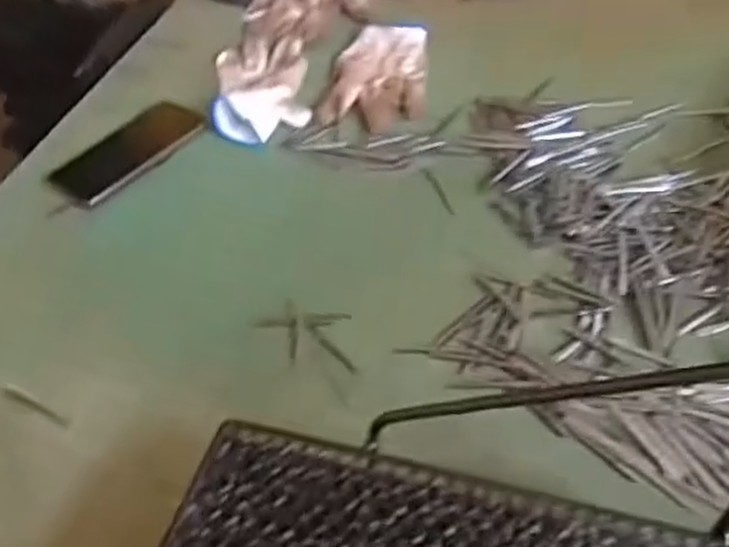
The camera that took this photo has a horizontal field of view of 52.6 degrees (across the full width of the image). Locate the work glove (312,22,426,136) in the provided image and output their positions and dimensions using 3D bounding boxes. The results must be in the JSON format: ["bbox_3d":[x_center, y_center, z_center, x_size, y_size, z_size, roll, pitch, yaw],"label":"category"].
[{"bbox_3d":[0.019,-0.224,0.830,0.107,0.026,0.176,7,47,11],"label":"work glove"}]

